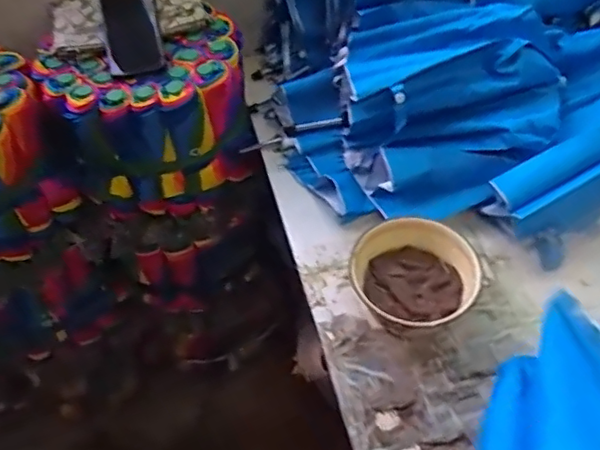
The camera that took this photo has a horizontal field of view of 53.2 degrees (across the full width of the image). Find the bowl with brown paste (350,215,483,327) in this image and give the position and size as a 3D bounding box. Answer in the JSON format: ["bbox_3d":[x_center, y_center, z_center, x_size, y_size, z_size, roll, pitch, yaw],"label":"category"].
[{"bbox_3d":[0.134,0.064,0.707,0.136,0.067,0.142,-3,52,3],"label":"bowl with brown paste"}]

